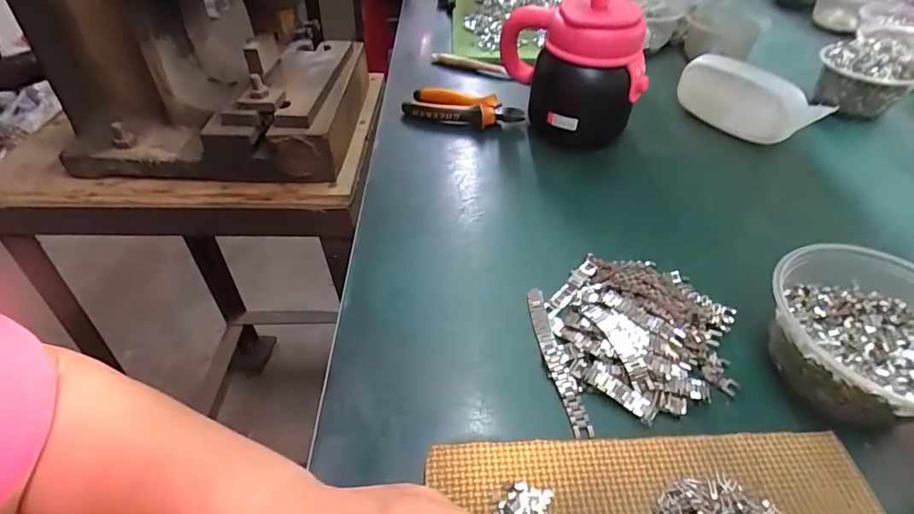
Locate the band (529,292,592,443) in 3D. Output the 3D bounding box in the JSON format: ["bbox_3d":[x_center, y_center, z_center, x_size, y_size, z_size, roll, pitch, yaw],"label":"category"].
[{"bbox_3d":[0.072,0.074,0.358,0.016,0.011,0.124,-8,44,-7],"label":"band"}]

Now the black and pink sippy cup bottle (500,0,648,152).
[{"bbox_3d":[0.127,-0.221,0.538,0.153,0.178,0.107,4,44,5],"label":"black and pink sippy cup bottle"}]

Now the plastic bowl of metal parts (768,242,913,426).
[{"bbox_3d":[0.285,0.056,0.335,0.133,0.055,0.133,0,44,0],"label":"plastic bowl of metal parts"}]

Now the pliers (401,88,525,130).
[{"bbox_3d":[0.006,-0.182,0.606,0.146,0.033,0.055,15,46,15],"label":"pliers"}]

